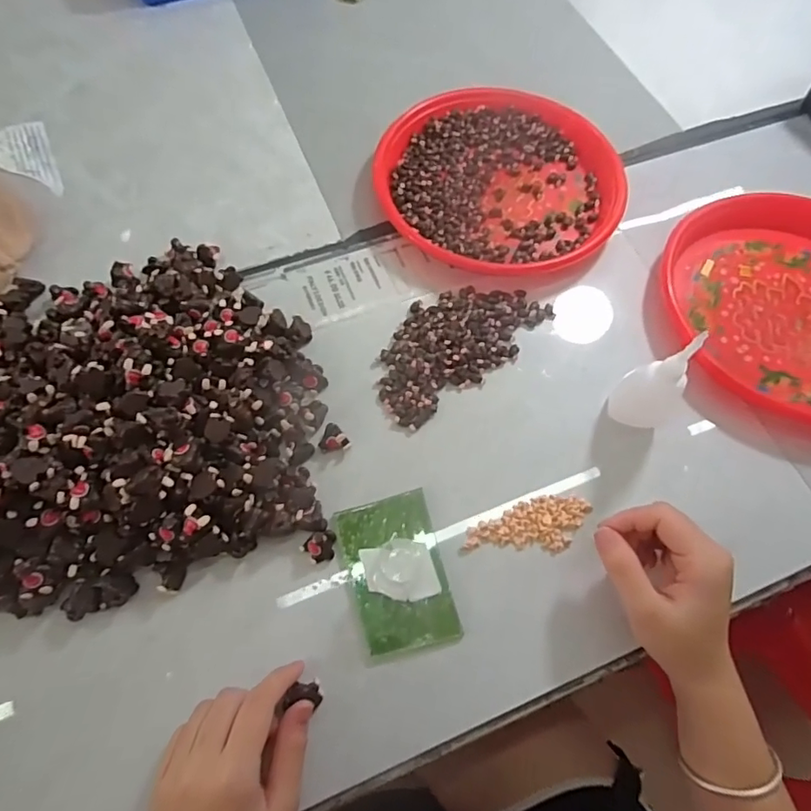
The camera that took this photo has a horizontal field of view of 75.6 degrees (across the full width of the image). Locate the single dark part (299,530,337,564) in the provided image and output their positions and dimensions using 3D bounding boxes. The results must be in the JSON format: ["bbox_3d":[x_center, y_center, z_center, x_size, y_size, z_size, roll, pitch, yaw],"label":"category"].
[{"bbox_3d":[-0.062,0.100,0.368,0.025,0.016,0.020,-15,68,-8],"label":"single dark part"}]

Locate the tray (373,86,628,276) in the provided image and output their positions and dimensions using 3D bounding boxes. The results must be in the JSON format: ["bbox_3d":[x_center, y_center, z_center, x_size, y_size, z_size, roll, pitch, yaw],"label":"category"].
[{"bbox_3d":[0.096,-0.231,0.525,0.236,0.029,0.226,1,67,-1],"label":"tray"}]

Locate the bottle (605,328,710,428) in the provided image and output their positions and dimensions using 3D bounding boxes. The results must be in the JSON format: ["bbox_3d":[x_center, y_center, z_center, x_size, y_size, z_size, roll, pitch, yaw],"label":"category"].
[{"bbox_3d":[0.193,-0.014,0.399,0.043,0.094,0.045,-37,72,-17],"label":"bottle"}]

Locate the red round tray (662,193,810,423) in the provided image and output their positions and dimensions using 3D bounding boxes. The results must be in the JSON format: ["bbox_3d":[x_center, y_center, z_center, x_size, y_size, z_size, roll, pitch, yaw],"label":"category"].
[{"bbox_3d":[0.350,-0.082,0.468,0.235,0.033,0.208,9,67,2],"label":"red round tray"}]

